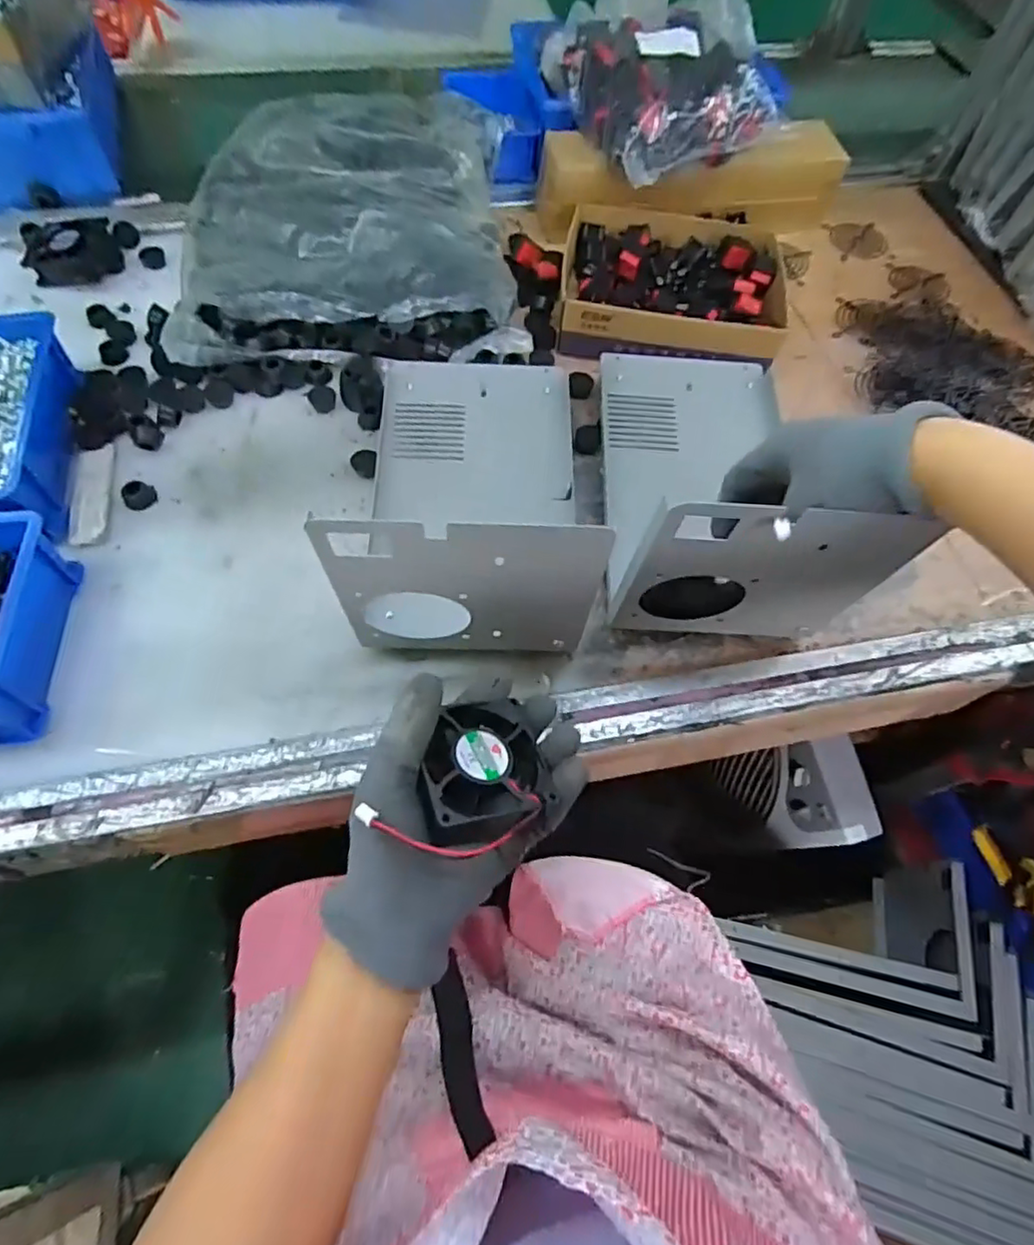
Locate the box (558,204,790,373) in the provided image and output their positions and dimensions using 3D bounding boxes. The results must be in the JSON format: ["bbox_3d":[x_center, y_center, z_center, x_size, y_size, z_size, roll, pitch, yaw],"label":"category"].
[{"bbox_3d":[0.151,-0.329,0.632,0.213,0.056,0.175,5,62,0],"label":"box"}]

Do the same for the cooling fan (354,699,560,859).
[{"bbox_3d":[-0.023,0.081,0.346,0.065,0.032,0.068,3,50,-26],"label":"cooling fan"}]

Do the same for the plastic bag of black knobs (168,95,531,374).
[{"bbox_3d":[-0.166,-0.406,0.635,0.313,0.093,0.361,-5,62,-4],"label":"plastic bag of black knobs"}]

